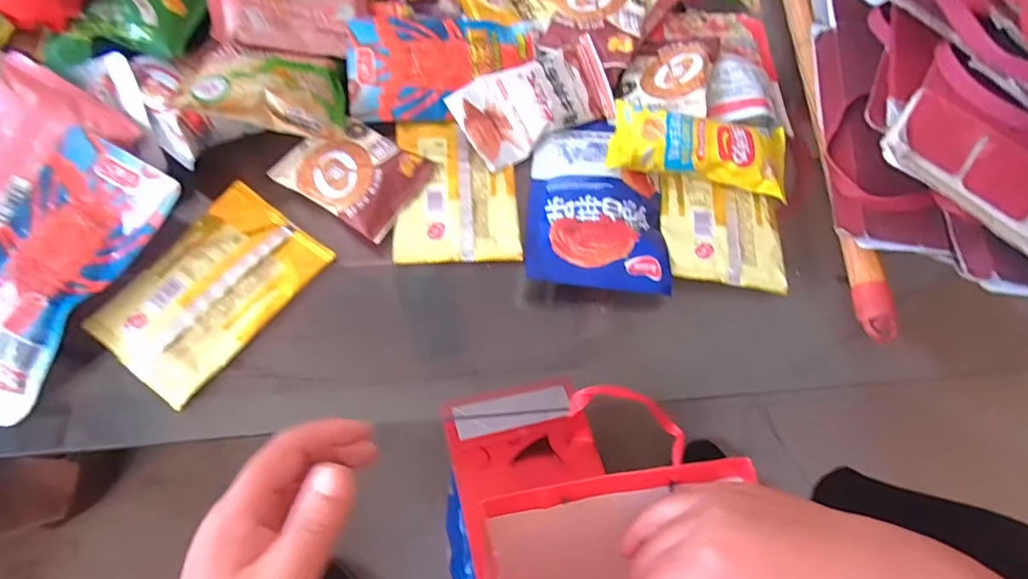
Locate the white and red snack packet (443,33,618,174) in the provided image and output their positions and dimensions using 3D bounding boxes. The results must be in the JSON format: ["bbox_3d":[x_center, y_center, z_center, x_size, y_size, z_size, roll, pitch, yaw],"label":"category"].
[{"bbox_3d":[0.021,-0.169,0.476,0.144,0.035,0.079,-26,96,-3],"label":"white and red snack packet"}]

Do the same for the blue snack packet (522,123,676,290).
[{"bbox_3d":[0.071,-0.081,0.449,0.115,0.017,0.172,3,64,-2],"label":"blue snack packet"}]

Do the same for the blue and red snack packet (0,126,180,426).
[{"bbox_3d":[-0.336,-0.015,0.375,0.098,0.017,0.197,28,80,10],"label":"blue and red snack packet"}]

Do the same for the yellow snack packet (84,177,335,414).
[{"bbox_3d":[-0.230,-0.003,0.398,0.105,0.014,0.151,34,67,13],"label":"yellow snack packet"}]

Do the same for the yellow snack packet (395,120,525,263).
[{"bbox_3d":[-0.049,-0.087,0.450,0.101,0.013,0.138,-3,64,-5],"label":"yellow snack packet"}]

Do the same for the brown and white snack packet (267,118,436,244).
[{"bbox_3d":[-0.135,-0.101,0.439,0.110,0.022,0.086,29,66,11],"label":"brown and white snack packet"}]

